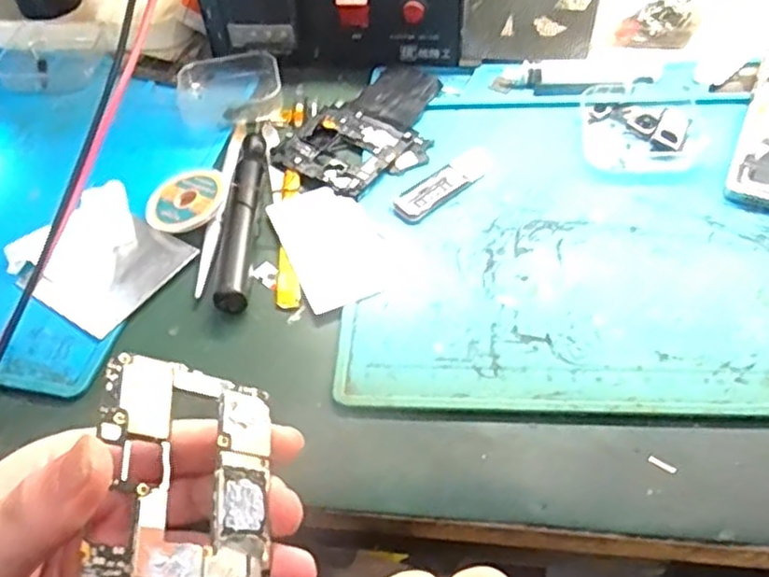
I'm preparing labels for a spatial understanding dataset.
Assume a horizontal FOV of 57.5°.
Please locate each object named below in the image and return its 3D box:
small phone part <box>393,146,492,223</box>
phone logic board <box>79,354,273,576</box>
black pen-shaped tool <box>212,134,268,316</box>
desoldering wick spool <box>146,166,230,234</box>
[{"bbox_3d":[0.034,-0.059,0.385,0.067,0.004,0.021,-36,58,-21],"label":"small phone part"},{"bbox_3d":[-0.059,0.055,0.211,0.055,0.004,0.066,22,49,-35],"label":"phone logic board"},{"bbox_3d":[-0.076,-0.041,0.375,0.016,0.013,0.121,-2,52,4],"label":"black pen-shaped tool"},{"bbox_3d":[-0.107,-0.047,0.381,0.040,0.013,0.044,-2,52,3],"label":"desoldering wick spool"}]

